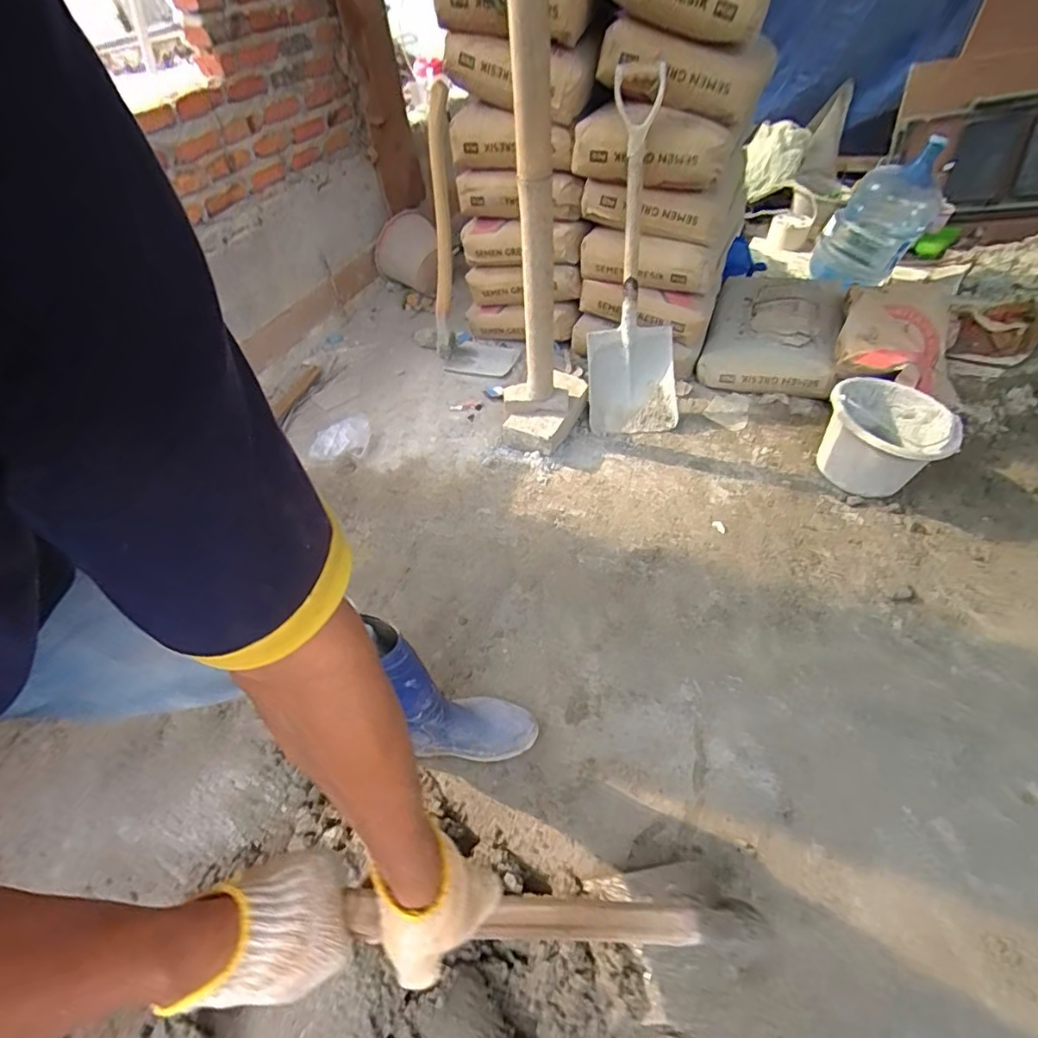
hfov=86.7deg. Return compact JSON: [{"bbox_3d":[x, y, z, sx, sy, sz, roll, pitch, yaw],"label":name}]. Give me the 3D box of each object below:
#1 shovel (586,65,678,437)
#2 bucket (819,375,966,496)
[{"bbox_3d":[0.313,-0.665,1.446,0.233,0.159,0.880,2,92,5],"label":"shovel"},{"bbox_3d":[0.859,-0.179,1.316,0.280,0.202,0.260,-3,46,3],"label":"bucket"}]

